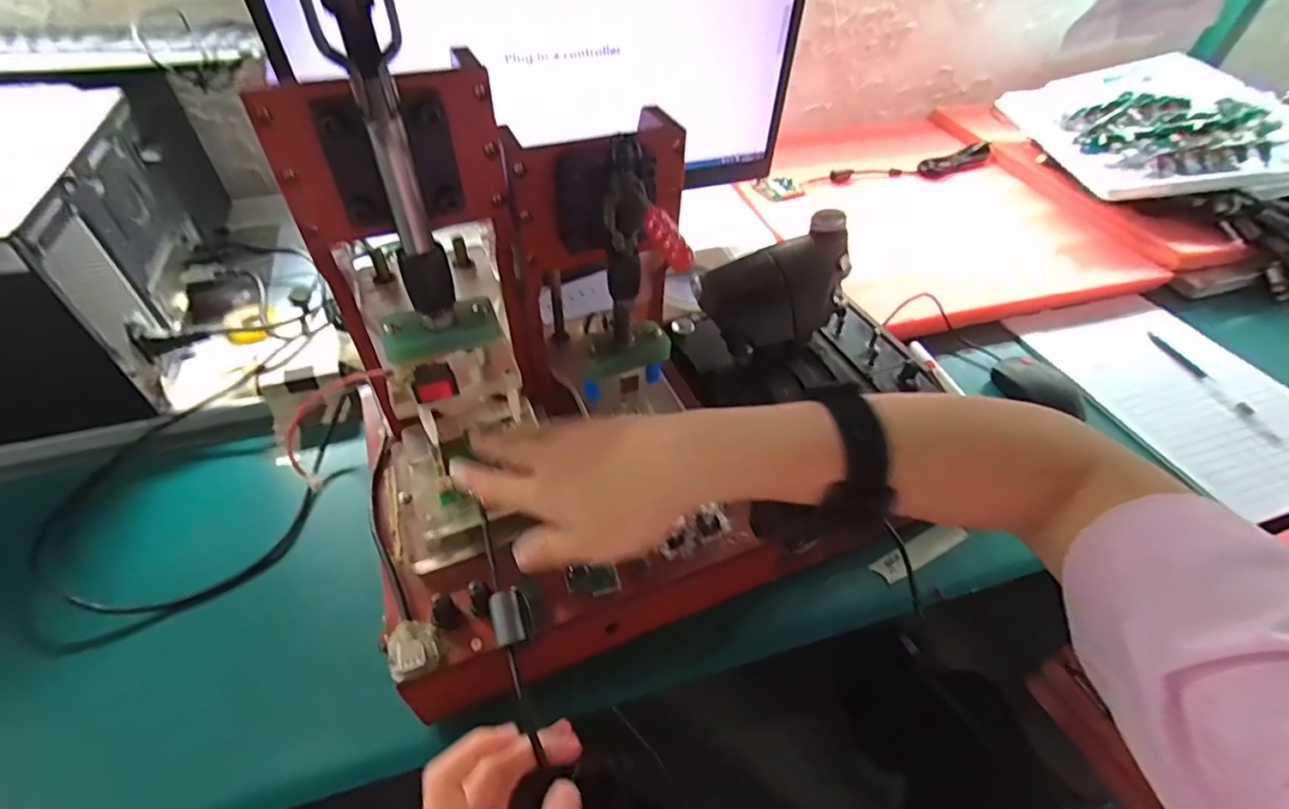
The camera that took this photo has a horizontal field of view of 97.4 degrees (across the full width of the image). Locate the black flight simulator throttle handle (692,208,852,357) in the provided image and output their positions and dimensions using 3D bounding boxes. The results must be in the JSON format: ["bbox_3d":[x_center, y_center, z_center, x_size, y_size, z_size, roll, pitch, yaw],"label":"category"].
[{"bbox_3d":[0.125,-0.103,0.498,0.144,0.069,0.076,-20,51,-20],"label":"black flight simulator throttle handle"}]

